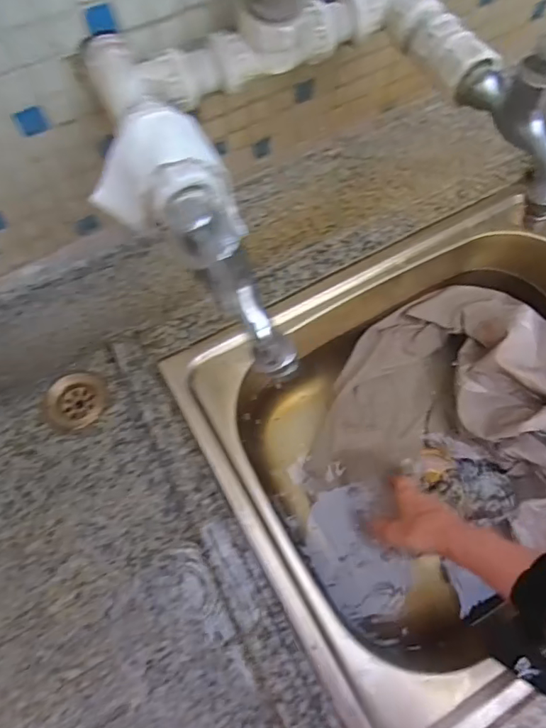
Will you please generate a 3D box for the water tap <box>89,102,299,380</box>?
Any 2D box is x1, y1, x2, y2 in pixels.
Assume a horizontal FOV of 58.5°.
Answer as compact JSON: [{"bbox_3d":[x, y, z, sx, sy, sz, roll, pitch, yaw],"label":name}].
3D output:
[{"bbox_3d":[-0.033,-0.071,0.269,0.062,0.049,0.165,-36,71,-14],"label":"water tap"}]

